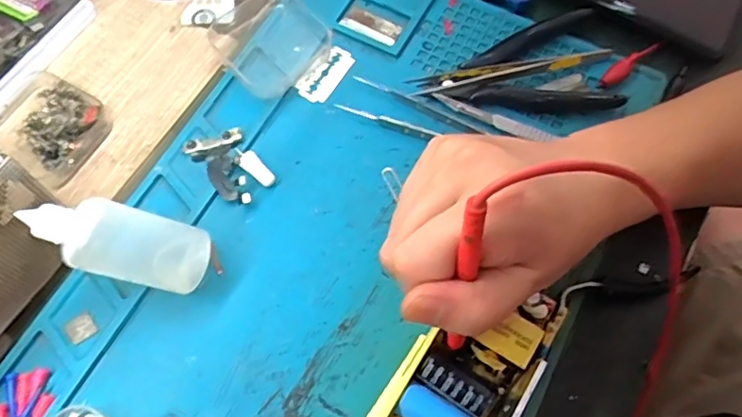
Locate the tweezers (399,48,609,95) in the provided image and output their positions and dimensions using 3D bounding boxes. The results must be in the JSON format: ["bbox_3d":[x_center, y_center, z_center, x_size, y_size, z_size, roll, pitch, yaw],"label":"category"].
[{"bbox_3d":[0.087,-0.084,0.357,0.125,0.004,0.016,-8,67,-6],"label":"tweezers"}]

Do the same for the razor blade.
[{"bbox_3d":[-0.027,-0.084,0.368,0.022,0.004,0.042,35,73,17],"label":"razor blade"}]

